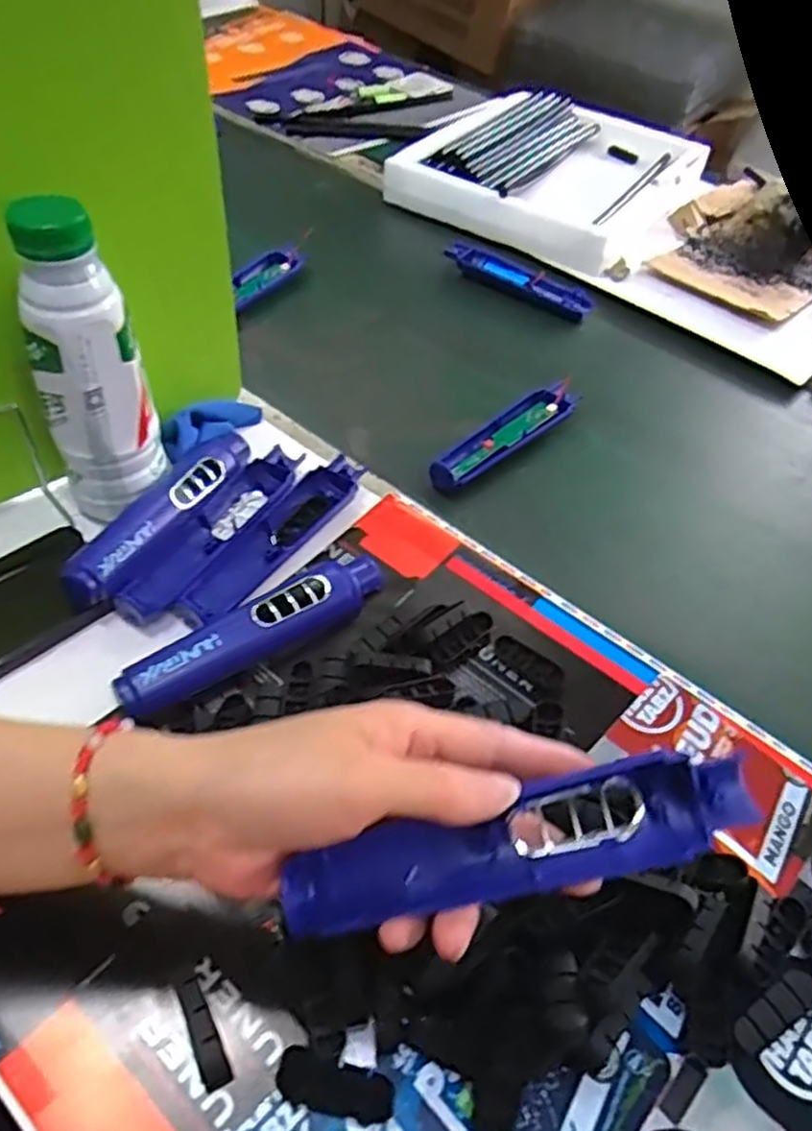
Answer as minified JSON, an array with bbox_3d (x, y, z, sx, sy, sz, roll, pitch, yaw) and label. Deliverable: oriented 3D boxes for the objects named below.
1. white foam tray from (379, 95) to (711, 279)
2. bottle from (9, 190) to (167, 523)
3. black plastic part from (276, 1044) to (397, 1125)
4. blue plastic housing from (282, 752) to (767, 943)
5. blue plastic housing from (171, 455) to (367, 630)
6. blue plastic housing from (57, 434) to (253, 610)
[{"bbox_3d":[0.196,-0.499,0.942,0.318,0.071,0.382,25,49,16],"label":"white foam tray"},{"bbox_3d":[-0.187,-0.114,0.440,0.051,0.188,0.051,16,47,8],"label":"bottle"},{"bbox_3d":[-0.028,0.211,0.296,0.048,0.017,0.017,14,47,6],"label":"black plastic part"},{"bbox_3d":[0.042,0.101,0.267,0.174,0.027,0.032,-13,49,-2],"label":"blue plastic housing"},{"bbox_3d":[-0.084,-0.019,0.495,0.037,0.022,0.166,27,49,17],"label":"blue plastic housing"},{"bbox_3d":[-0.160,-0.037,0.493,0.032,0.033,0.177,24,48,15],"label":"blue plastic housing"}]

